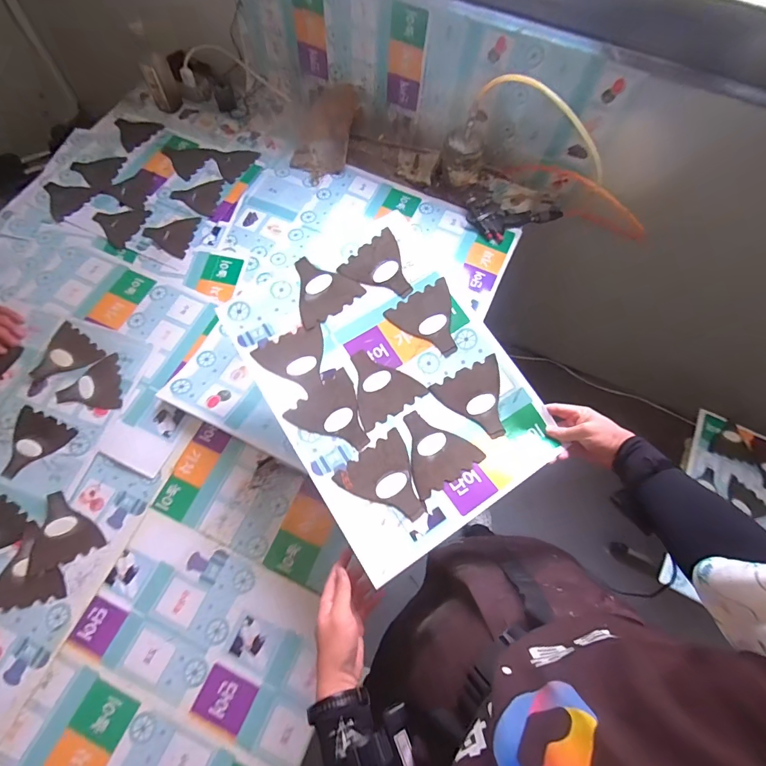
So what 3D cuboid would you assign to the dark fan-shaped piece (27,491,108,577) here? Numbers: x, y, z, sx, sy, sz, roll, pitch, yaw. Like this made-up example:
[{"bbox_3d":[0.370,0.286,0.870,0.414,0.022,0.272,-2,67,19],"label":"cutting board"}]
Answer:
[{"bbox_3d":[-0.559,0.251,0.703,0.114,0.004,0.119,-21,77,-18],"label":"dark fan-shaped piece"}]

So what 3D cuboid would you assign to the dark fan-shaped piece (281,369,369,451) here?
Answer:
[{"bbox_3d":[-0.069,0.052,0.628,0.112,0.004,0.119,-40,75,-19],"label":"dark fan-shaped piece"}]

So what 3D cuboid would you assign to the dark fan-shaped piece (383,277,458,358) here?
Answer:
[{"bbox_3d":[0.079,-0.098,0.679,0.109,0.009,0.119,-29,80,4],"label":"dark fan-shaped piece"}]

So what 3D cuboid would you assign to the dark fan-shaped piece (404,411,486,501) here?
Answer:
[{"bbox_3d":[0.075,0.097,0.619,0.115,0.006,0.118,-30,69,-17],"label":"dark fan-shaped piece"}]

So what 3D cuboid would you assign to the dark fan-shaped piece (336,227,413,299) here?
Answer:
[{"bbox_3d":[0.002,-0.195,0.702,0.111,0.006,0.120,-41,79,-5],"label":"dark fan-shaped piece"}]

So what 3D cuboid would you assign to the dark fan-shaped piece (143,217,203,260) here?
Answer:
[{"bbox_3d":[-0.488,-0.340,0.925,0.113,0.009,0.106,10,67,8],"label":"dark fan-shaped piece"}]

